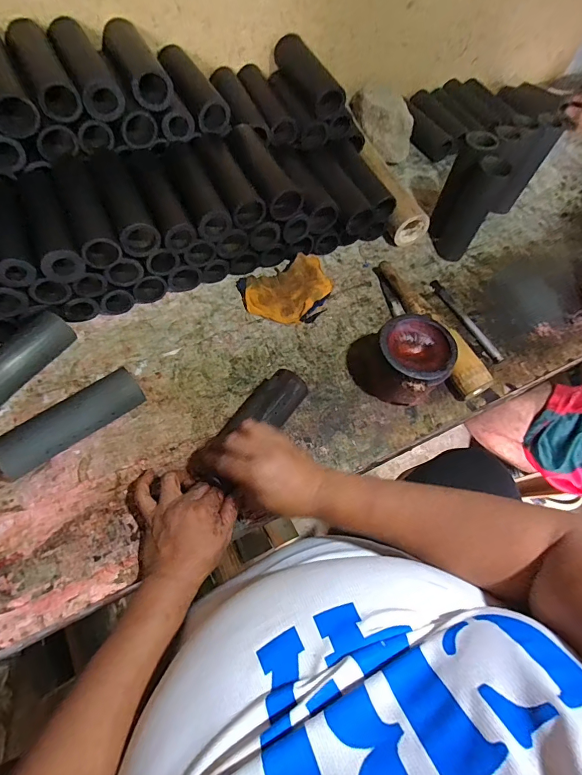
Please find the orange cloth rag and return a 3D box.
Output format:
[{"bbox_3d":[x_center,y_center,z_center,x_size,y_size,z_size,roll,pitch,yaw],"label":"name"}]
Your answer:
[{"bbox_3d":[0.000,-0.164,0.682,0.157,0.035,0.122,-24,59,-21],"label":"orange cloth rag"}]

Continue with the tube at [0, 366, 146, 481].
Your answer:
[{"bbox_3d":[-0.281,0.047,0.511,0.180,0.060,0.062,-35,63,-26],"label":"tube"}]

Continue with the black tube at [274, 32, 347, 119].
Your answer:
[{"bbox_3d":[0.025,-0.575,0.715,0.057,0.055,0.196,-23,72,-20],"label":"black tube"}]

